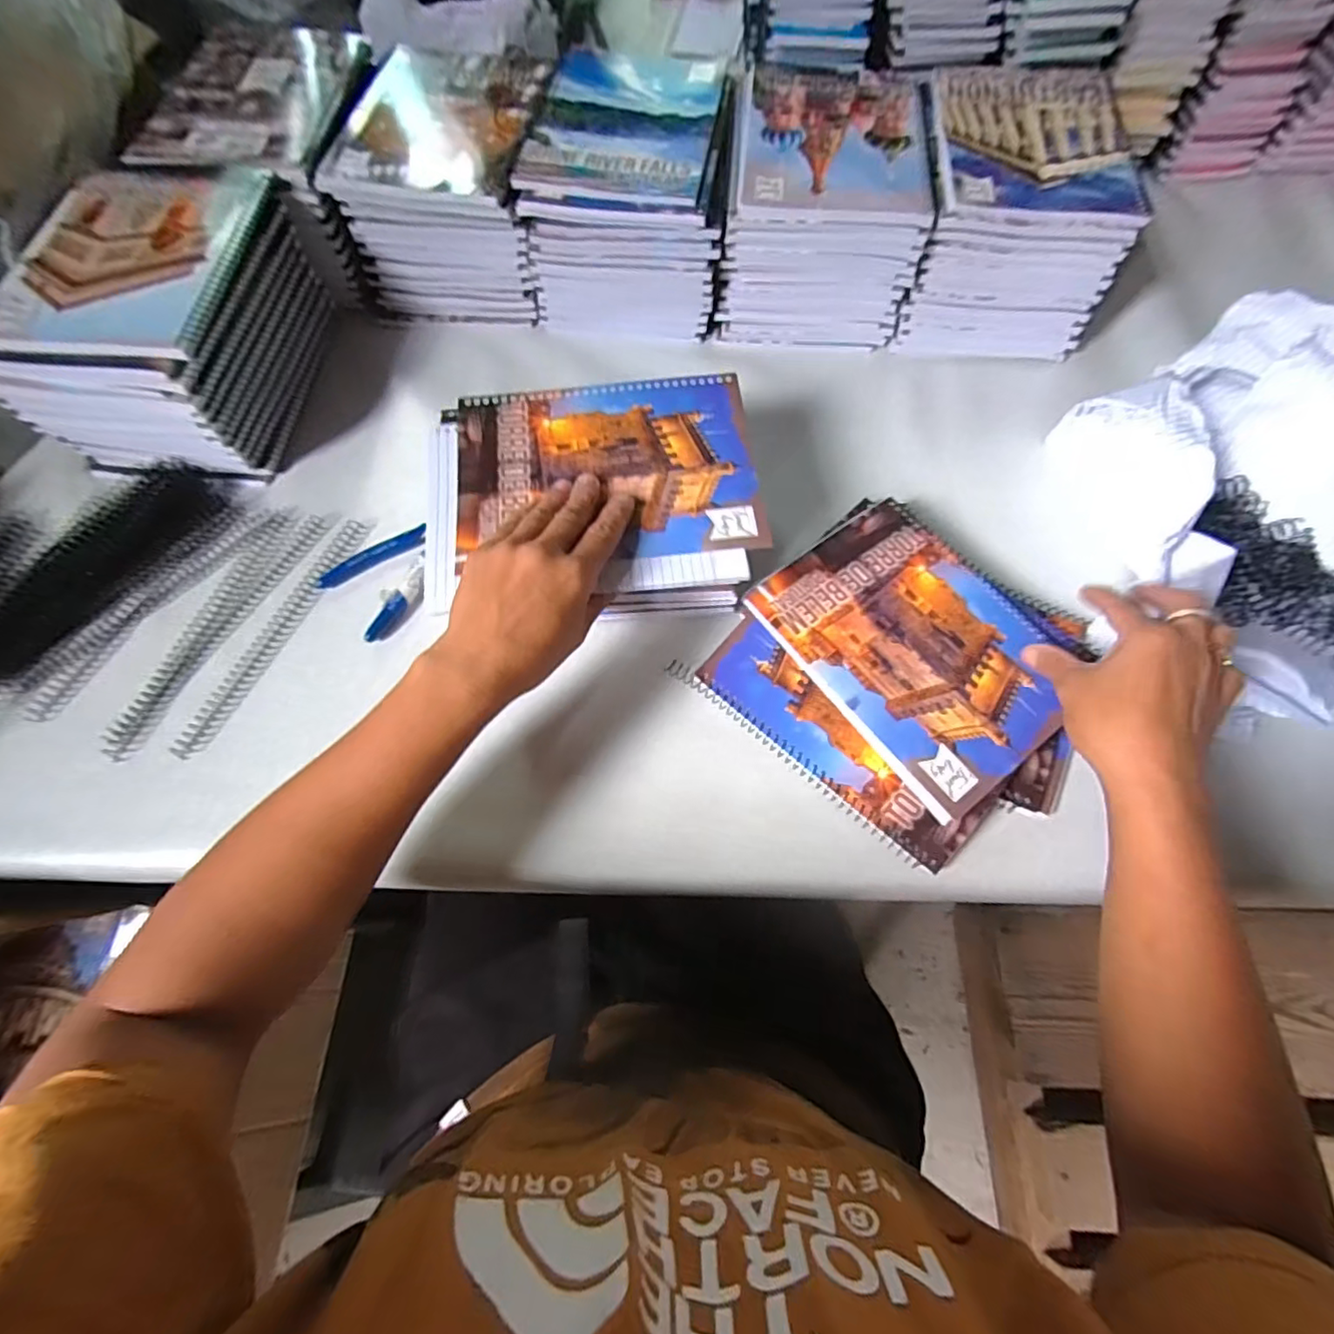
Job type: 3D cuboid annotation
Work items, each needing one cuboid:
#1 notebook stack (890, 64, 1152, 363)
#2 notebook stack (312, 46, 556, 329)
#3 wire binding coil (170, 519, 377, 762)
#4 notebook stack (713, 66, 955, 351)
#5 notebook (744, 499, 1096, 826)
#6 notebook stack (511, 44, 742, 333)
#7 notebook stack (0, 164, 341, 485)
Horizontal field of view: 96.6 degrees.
[{"bbox_3d":[0.293,-0.400,0.525,0.158,0.113,0.207,8,69,4],"label":"notebook stack"},{"bbox_3d":[-0.195,-0.434,0.543,0.170,0.116,0.190,4,68,3],"label":"notebook stack"},{"bbox_3d":[-0.289,-0.028,0.444,0.021,0.011,0.210,22,70,9],"label":"wire binding coil"},{"bbox_3d":[0.137,-0.408,0.531,0.162,0.112,0.198,6,69,3],"label":"notebook stack"},{"bbox_3d":[0.173,-0.020,0.407,0.153,0.010,0.193,-36,72,-12],"label":"notebook"},{"bbox_3d":[-0.027,-0.422,0.536,0.171,0.109,0.214,7,69,4],"label":"notebook stack"},{"bbox_3d":[-0.387,-0.274,0.480,0.153,0.119,0.219,7,69,4],"label":"notebook stack"}]

